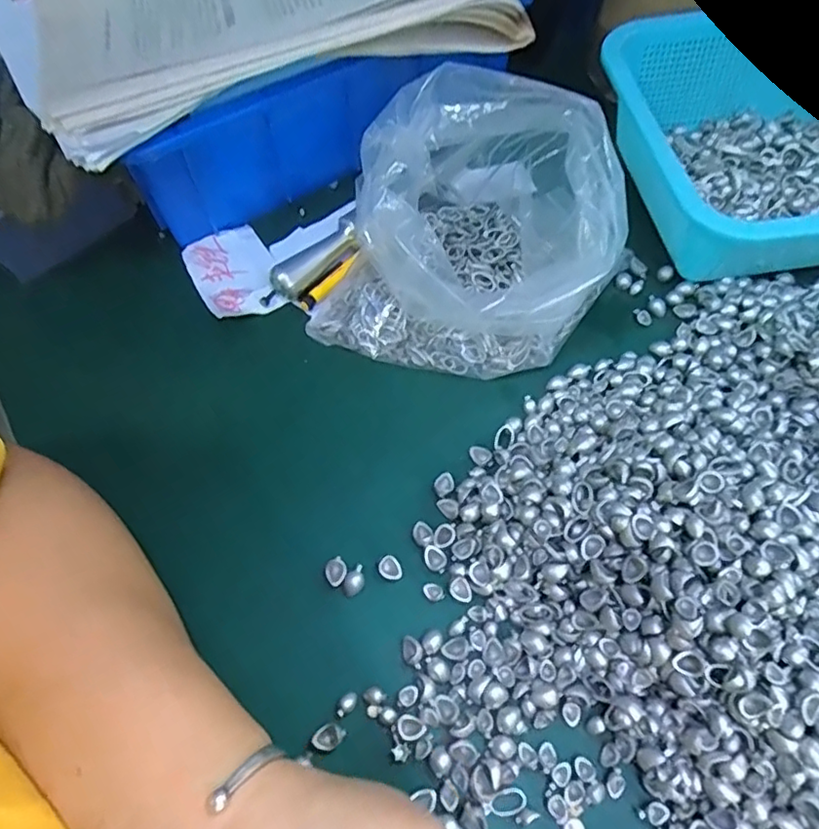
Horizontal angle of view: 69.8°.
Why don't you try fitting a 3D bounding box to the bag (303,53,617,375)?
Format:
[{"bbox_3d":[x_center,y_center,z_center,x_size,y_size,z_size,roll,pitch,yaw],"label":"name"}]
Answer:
[{"bbox_3d":[0.037,-0.102,0.329,0.150,0.093,0.142,21,66,12],"label":"bag"}]

